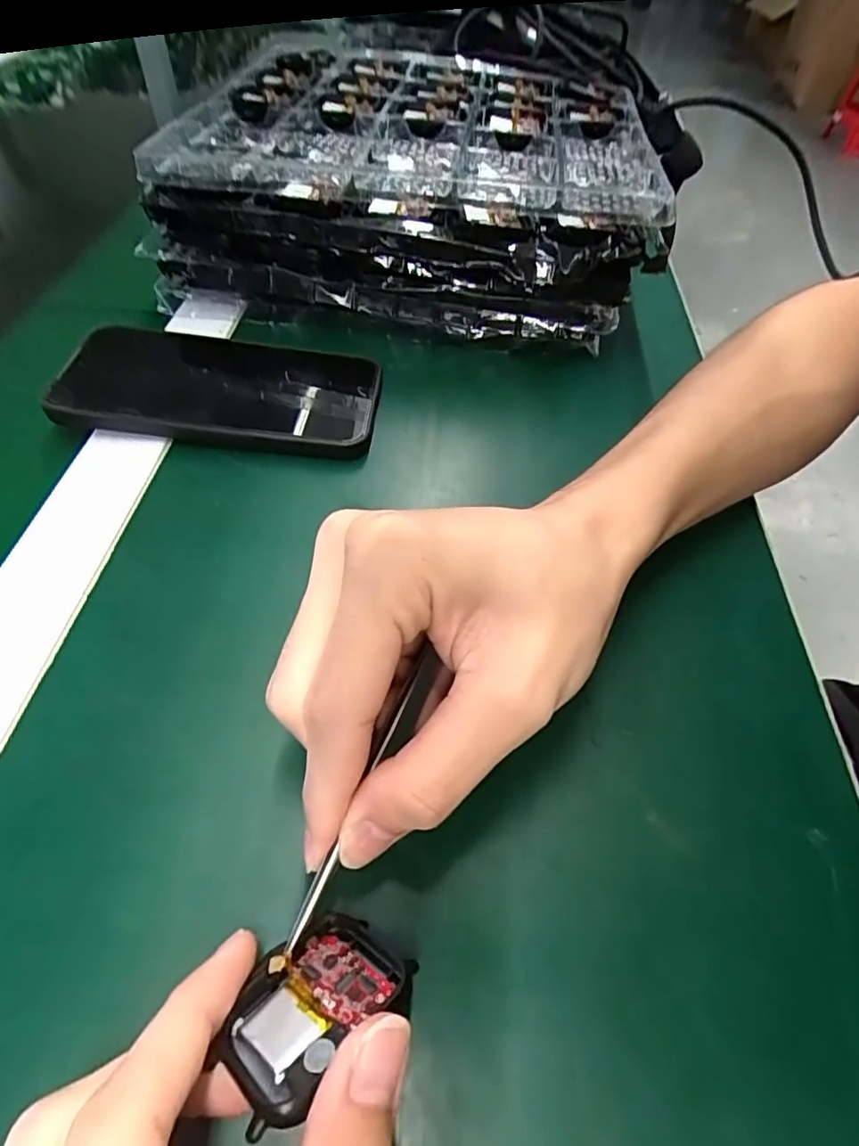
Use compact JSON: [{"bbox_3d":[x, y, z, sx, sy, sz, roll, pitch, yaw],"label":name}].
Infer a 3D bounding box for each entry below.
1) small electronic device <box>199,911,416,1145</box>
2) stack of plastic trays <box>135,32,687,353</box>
[{"bbox_3d":[-0.029,0.109,0.148,0.046,0.007,0.038,-21,20,-37],"label":"small electronic device"},{"bbox_3d":[-0.007,-0.269,0.400,0.295,0.090,0.257,10,53,5],"label":"stack of plastic trays"}]

